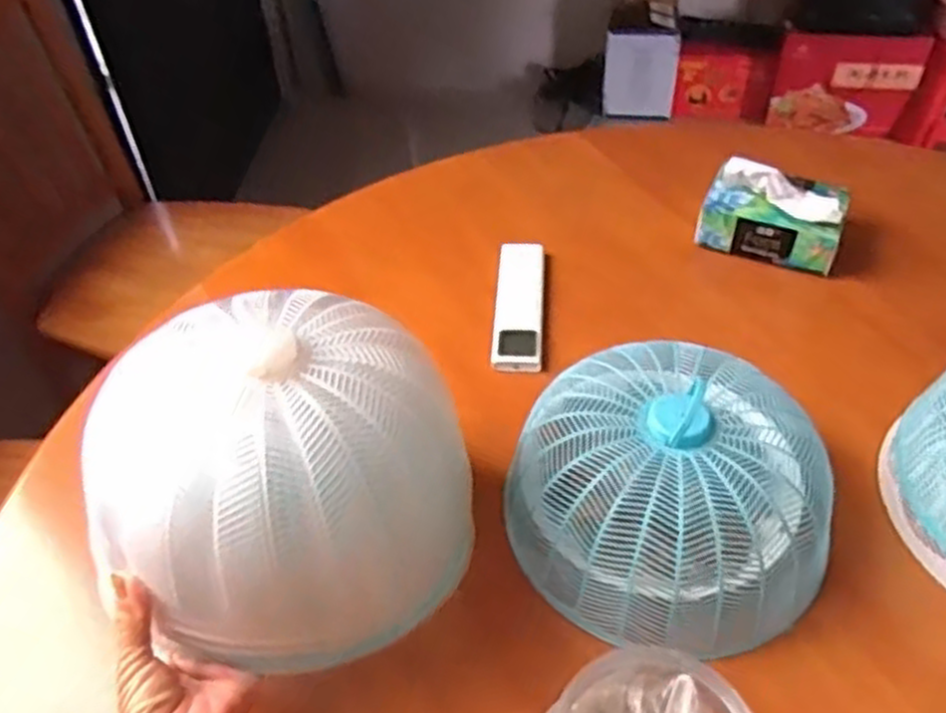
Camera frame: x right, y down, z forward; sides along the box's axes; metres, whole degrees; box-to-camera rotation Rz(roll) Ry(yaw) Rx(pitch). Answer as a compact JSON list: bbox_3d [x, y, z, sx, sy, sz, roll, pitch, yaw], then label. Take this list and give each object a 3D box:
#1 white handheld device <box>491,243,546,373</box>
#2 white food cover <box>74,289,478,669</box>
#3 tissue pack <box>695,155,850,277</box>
[{"bbox_3d":[0.047,-0.053,0.797,0.046,0.017,0.181,2,46,5],"label":"white handheld device"},{"bbox_3d":[-0.119,0.070,0.504,0.211,0.137,0.195,-24,46,-20],"label":"white food cover"},{"bbox_3d":[0.311,-0.150,0.827,0.140,0.091,0.087,19,50,20],"label":"tissue pack"}]

